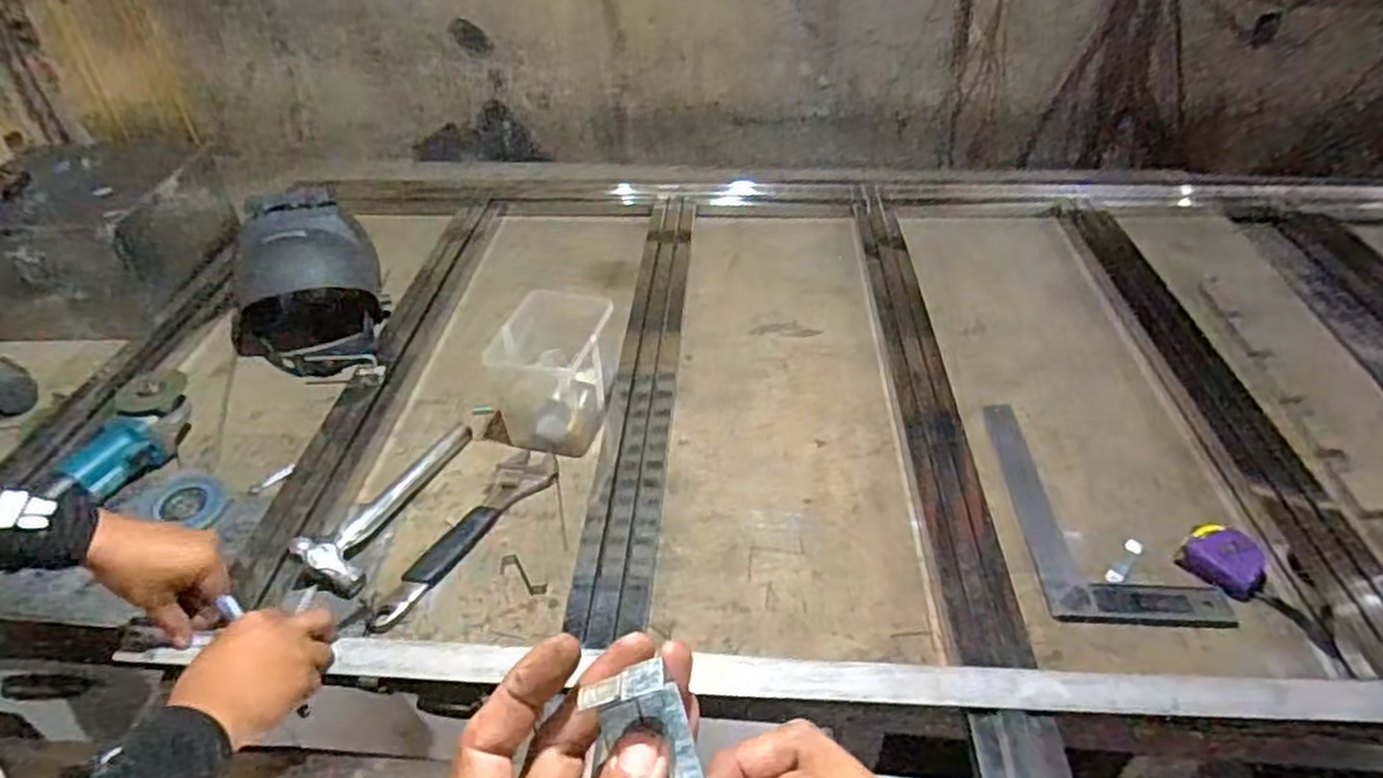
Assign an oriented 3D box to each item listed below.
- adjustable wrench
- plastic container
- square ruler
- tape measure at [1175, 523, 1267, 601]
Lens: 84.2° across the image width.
[{"bbox_3d":[-0.262,0.172,0.907,0.063,0.014,0.281,19,45,23],"label":"adjustable wrench"},{"bbox_3d":[-0.178,-0.030,1.033,0.139,0.136,0.185,3,41,7],"label":"plastic container"},{"bbox_3d":[0.480,0.138,0.920,0.182,0.015,0.324,0,41,4],"label":"square ruler"},{"bbox_3d":[0.585,0.184,0.839,0.067,0.030,0.078,-33,49,-31],"label":"tape measure"}]

